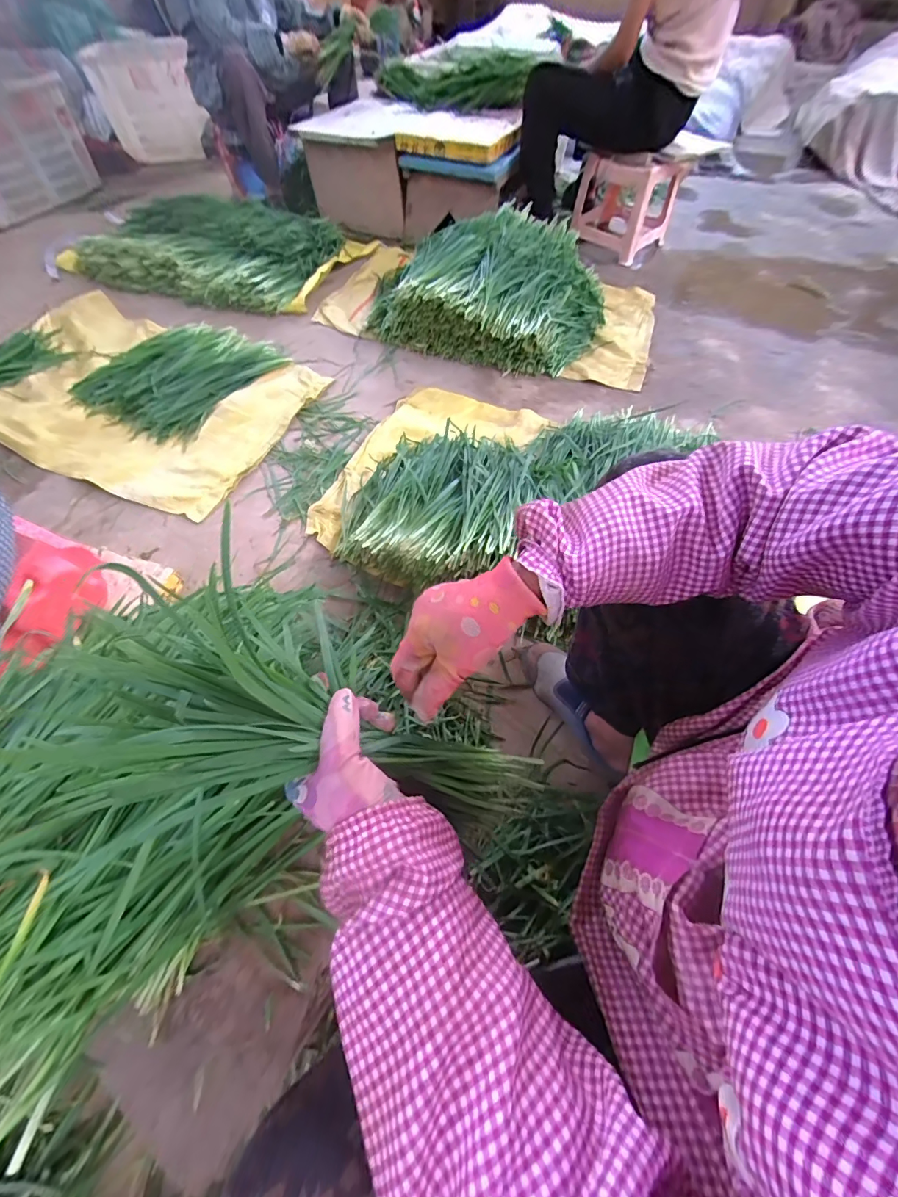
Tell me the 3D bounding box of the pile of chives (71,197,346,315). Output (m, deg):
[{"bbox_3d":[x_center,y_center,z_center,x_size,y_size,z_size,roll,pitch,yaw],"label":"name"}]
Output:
[{"bbox_3d":[-0.764,-1.172,1.405,0.746,0.122,0.524,17,62,9],"label":"pile of chives"}]

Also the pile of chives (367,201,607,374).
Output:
[{"bbox_3d":[0.125,-0.947,1.257,0.669,0.188,0.546,17,62,9],"label":"pile of chives"}]

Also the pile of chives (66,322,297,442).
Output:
[{"bbox_3d":[-0.713,-0.598,1.136,0.368,0.049,0.435,27,64,14],"label":"pile of chives"}]

